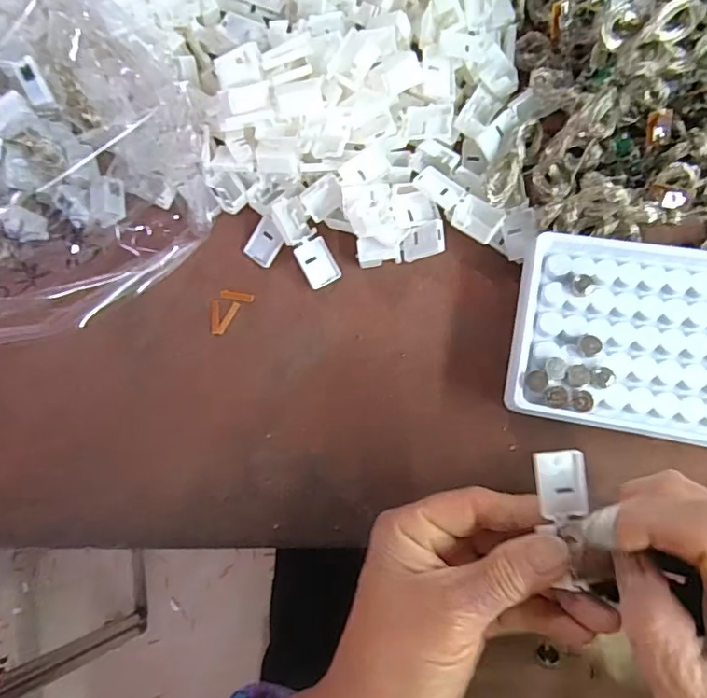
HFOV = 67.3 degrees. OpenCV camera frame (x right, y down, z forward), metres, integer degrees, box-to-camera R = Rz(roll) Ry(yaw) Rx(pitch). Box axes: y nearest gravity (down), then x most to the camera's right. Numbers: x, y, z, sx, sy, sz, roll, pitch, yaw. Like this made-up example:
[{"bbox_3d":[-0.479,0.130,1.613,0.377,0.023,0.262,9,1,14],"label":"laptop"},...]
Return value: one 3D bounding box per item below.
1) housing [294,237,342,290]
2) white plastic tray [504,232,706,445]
[{"bbox_3d":[-0.022,-0.053,0.324,0.020,0.011,0.029,-26,82,6],"label":"housing"},{"bbox_3d":[0.153,-0.006,0.276,0.132,0.033,0.097,9,81,9],"label":"white plastic tray"}]

